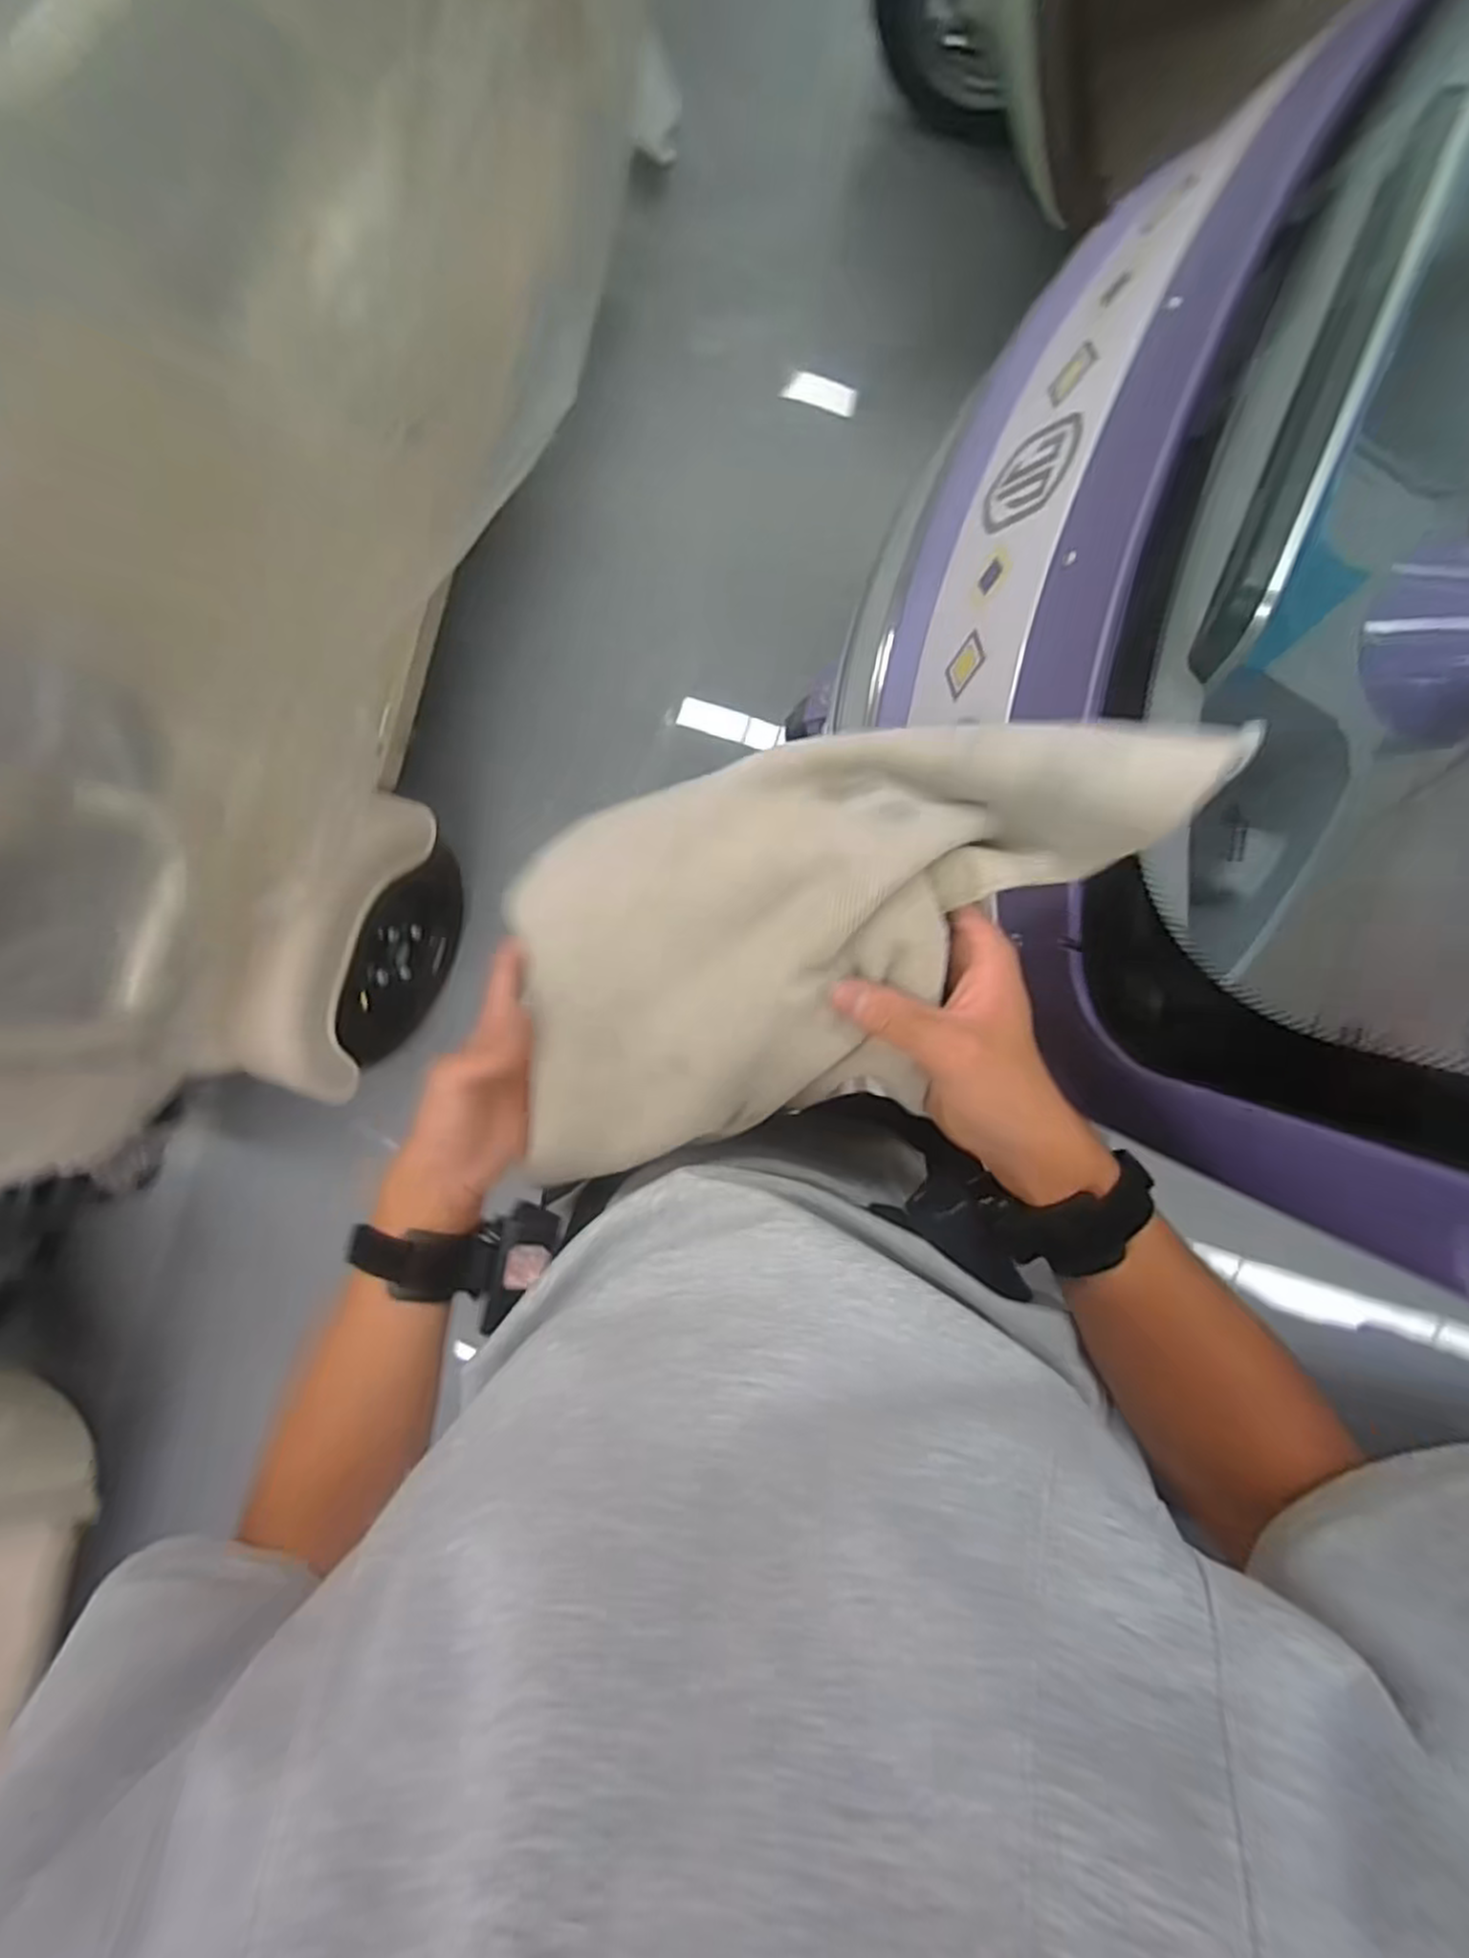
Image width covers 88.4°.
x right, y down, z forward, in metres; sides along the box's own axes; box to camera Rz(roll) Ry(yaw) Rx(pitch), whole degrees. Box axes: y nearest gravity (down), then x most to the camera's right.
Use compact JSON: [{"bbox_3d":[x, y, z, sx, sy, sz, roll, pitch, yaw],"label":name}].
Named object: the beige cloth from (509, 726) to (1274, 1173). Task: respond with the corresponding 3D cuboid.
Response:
[{"bbox_3d":[0.020,-0.025,0.349,0.350,0.065,0.173,-29,91,22],"label":"beige cloth"}]

